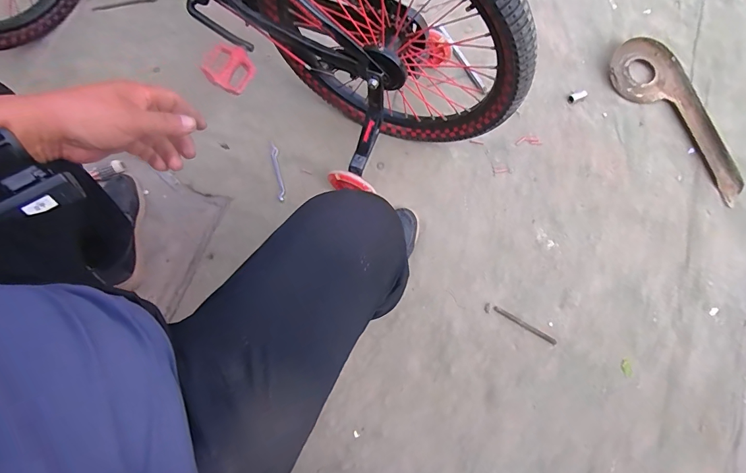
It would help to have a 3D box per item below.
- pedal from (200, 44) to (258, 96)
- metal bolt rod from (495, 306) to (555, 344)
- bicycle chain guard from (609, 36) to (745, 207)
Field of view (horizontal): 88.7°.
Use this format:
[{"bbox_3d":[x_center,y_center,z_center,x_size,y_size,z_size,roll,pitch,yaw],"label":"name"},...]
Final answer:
[{"bbox_3d":[-0.264,-0.310,0.702,0.089,0.028,0.080,36,79,9],"label":"pedal"},{"bbox_3d":[0.323,0.190,0.814,0.141,0.010,0.012,31,79,7],"label":"metal bolt rod"},{"bbox_3d":[0.745,-0.293,0.908,0.160,0.033,0.435,-32,79,-6],"label":"bicycle chain guard"}]

